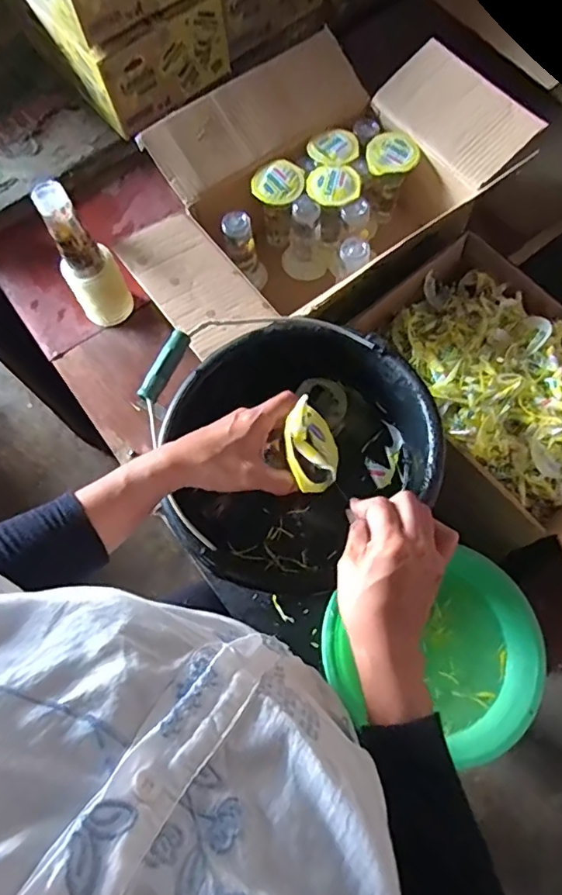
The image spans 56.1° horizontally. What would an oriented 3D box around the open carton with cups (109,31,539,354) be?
[{"bbox_3d":[0.038,-0.366,0.786,0.556,0.176,0.329,-32,72,-9],"label":"open carton with cups"}]

